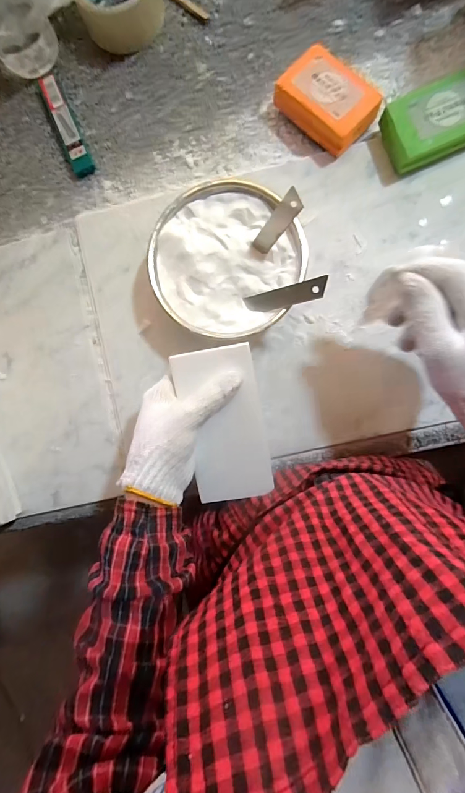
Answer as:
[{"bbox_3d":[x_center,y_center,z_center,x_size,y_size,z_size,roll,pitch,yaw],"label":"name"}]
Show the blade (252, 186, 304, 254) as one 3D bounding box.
[{"bbox_3d":[0.039,-0.152,0.330,0.017,0.069,0.004,44,62,-8],"label":"blade"}]

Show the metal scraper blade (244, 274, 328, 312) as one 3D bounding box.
[{"bbox_3d":[0.049,-0.091,0.340,0.077,0.004,0.017,-4,108,38],"label":"metal scraper blade"}]

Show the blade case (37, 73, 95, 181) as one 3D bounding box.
[{"bbox_3d":[-0.187,-0.305,0.422,0.024,0.016,0.110,-21,88,4],"label":"blade case"}]

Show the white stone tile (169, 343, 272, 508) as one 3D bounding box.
[{"bbox_3d":[-0.007,0.028,0.357,0.073,0.012,0.148,-10,105,4],"label":"white stone tile"}]

